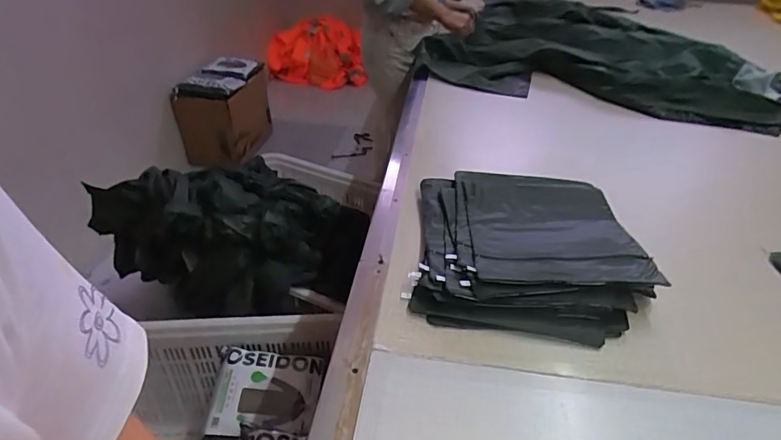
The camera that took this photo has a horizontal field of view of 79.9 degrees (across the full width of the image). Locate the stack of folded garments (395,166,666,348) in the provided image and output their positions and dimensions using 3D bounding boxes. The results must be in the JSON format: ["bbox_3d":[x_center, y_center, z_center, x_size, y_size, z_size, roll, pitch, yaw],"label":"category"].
[{"bbox_3d":[0.218,0.024,0.766,0.351,0.043,0.381,6,37,6],"label":"stack of folded garments"}]

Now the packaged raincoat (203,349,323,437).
[{"bbox_3d":[-0.311,0.418,1.121,0.253,0.058,0.206,3,37,2],"label":"packaged raincoat"}]

